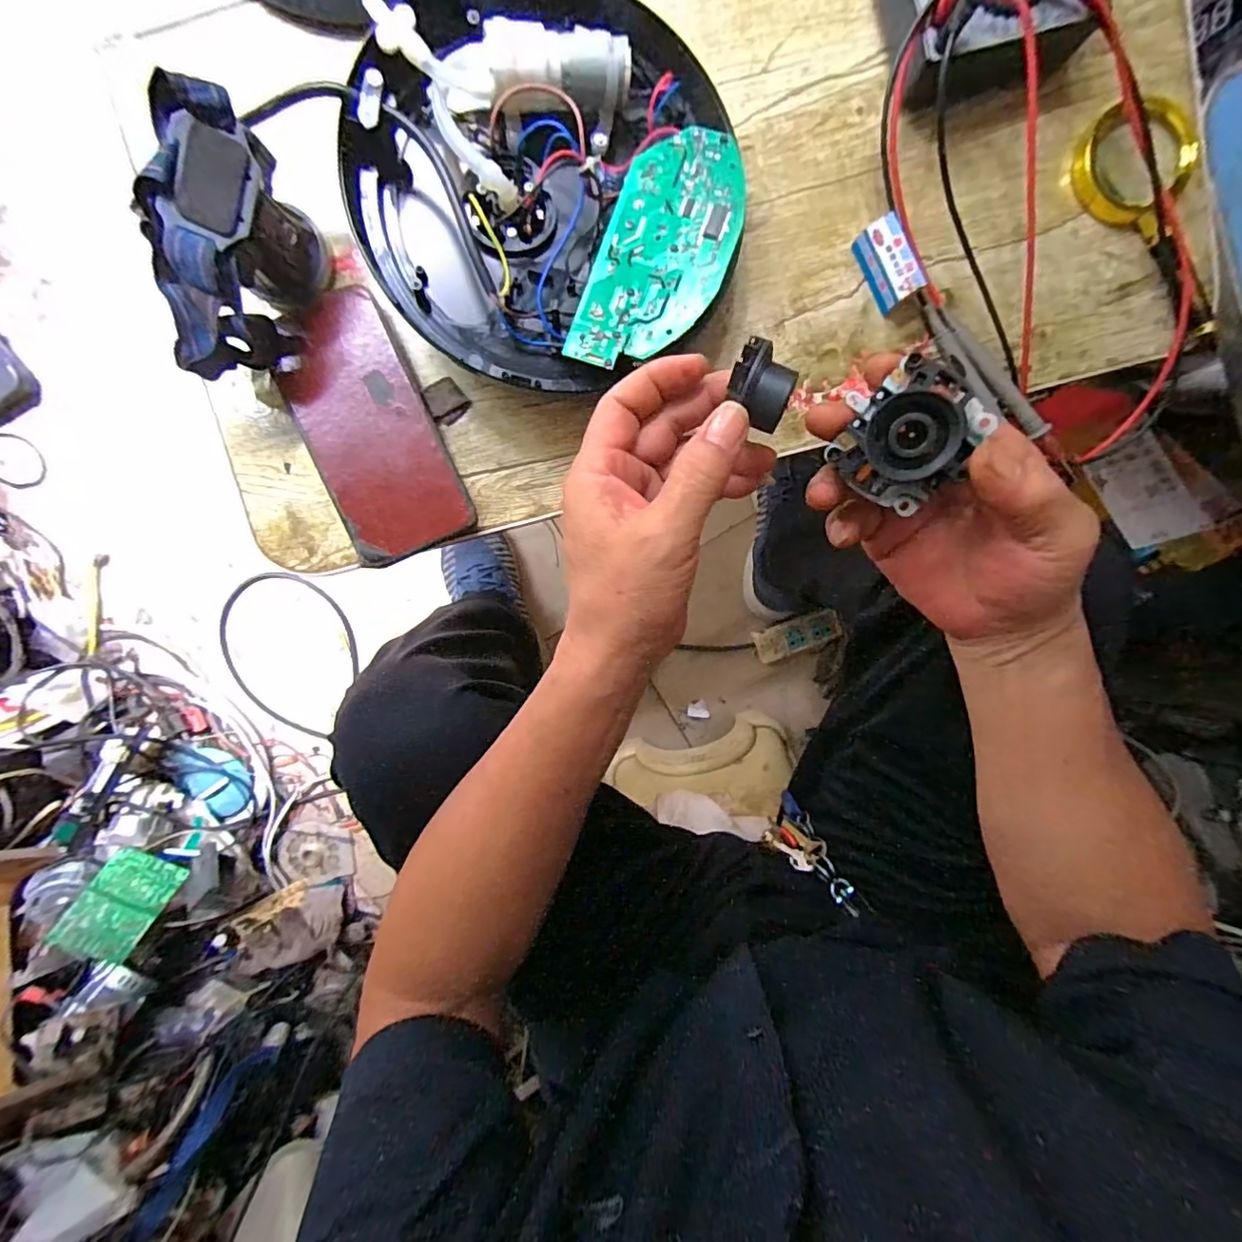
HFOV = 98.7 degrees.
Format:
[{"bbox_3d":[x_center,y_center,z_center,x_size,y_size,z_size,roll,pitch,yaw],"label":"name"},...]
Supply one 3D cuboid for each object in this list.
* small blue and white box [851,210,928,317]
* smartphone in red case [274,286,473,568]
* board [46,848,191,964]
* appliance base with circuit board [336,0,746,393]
[{"bbox_3d":[0.170,-0.226,0.338,0.025,0.022,0.049,-27,98,2],"label":"small blue and white box"},{"bbox_3d":[-0.163,-0.123,0.347,0.080,0.019,0.163,-24,98,1],"label":"smartphone in red case"},{"bbox_3d":[-0.671,0.381,0.716,0.089,0.019,0.122,35,56,-19],"label":"board"},{"bbox_3d":[-0.041,-0.240,0.314,0.210,0.057,0.193,0,98,-2],"label":"appliance base with circuit board"}]

